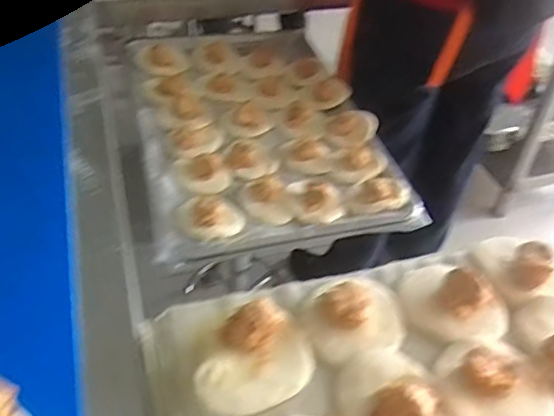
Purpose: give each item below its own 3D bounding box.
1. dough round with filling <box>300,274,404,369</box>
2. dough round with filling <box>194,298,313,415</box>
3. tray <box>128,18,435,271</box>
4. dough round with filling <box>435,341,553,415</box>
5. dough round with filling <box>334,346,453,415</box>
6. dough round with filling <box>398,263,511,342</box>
[{"bbox_3d":[0.070,0.090,0.517,0.093,0.036,0.084,-12,45,-18],"label":"dough round with filling"},{"bbox_3d":[-0.014,0.121,0.474,0.078,0.032,0.099,19,44,15],"label":"dough round with filling"},{"bbox_3d":[-0.048,-0.165,1.028,0.399,0.054,0.604,-9,44,-15],"label":"tray"},{"bbox_3d":[0.182,0.140,0.476,0.100,0.034,0.087,1,43,-5],"label":"dough round with filling"},{"bbox_3d":[0.094,0.146,0.455,0.078,0.037,0.088,-14,46,-19],"label":"dough round with filling"},{"bbox_3d":[0.165,0.083,0.538,0.084,0.033,0.098,-32,54,-33],"label":"dough round with filling"}]

